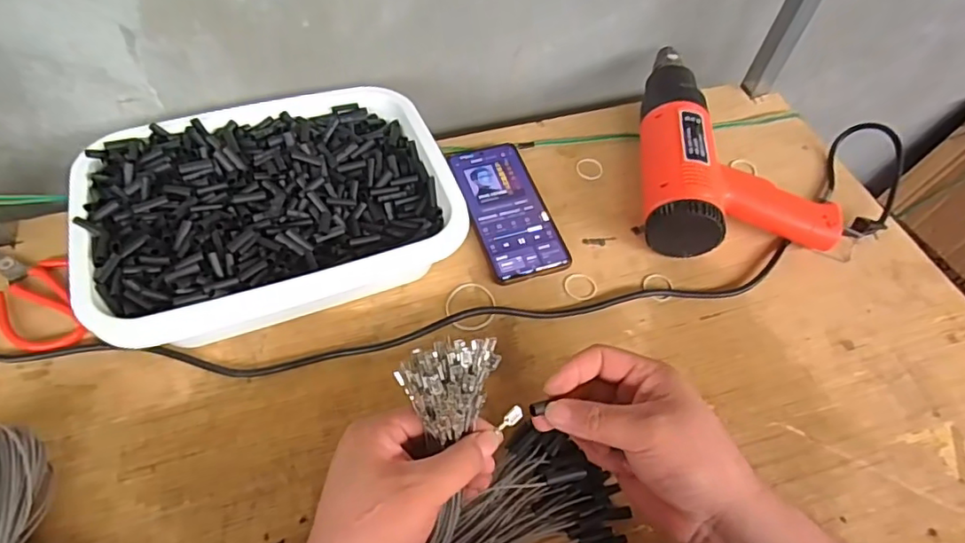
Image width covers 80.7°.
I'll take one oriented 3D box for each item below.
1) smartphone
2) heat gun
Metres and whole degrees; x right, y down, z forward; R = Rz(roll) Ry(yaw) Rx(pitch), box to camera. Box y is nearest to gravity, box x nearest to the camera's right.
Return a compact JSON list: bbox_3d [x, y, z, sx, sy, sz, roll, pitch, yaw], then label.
[{"bbox_3d":[0.024,-0.062,0.564,0.075,0.014,0.161,-14,58,-13],"label":"smartphone"},{"bbox_3d":[0.254,-0.131,0.590,0.187,0.071,0.276,6,55,0],"label":"heat gun"}]

